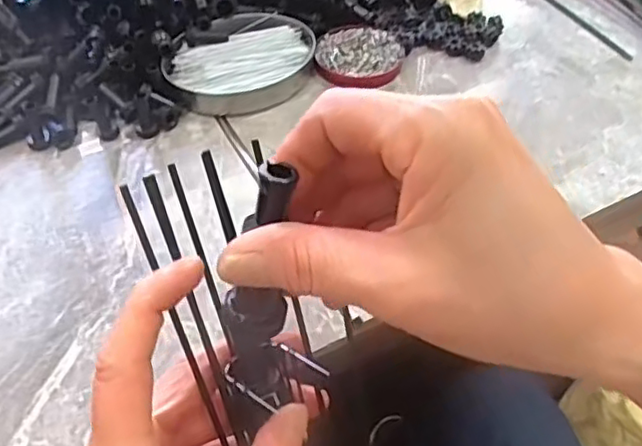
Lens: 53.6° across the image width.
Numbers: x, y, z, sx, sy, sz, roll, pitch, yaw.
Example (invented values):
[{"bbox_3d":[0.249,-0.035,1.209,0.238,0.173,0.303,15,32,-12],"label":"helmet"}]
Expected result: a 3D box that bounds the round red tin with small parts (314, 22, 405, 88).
[{"bbox_3d":[0.035,-0.153,0.583,0.077,0.015,0.080,0,50,0],"label":"round red tin with small parts"}]

